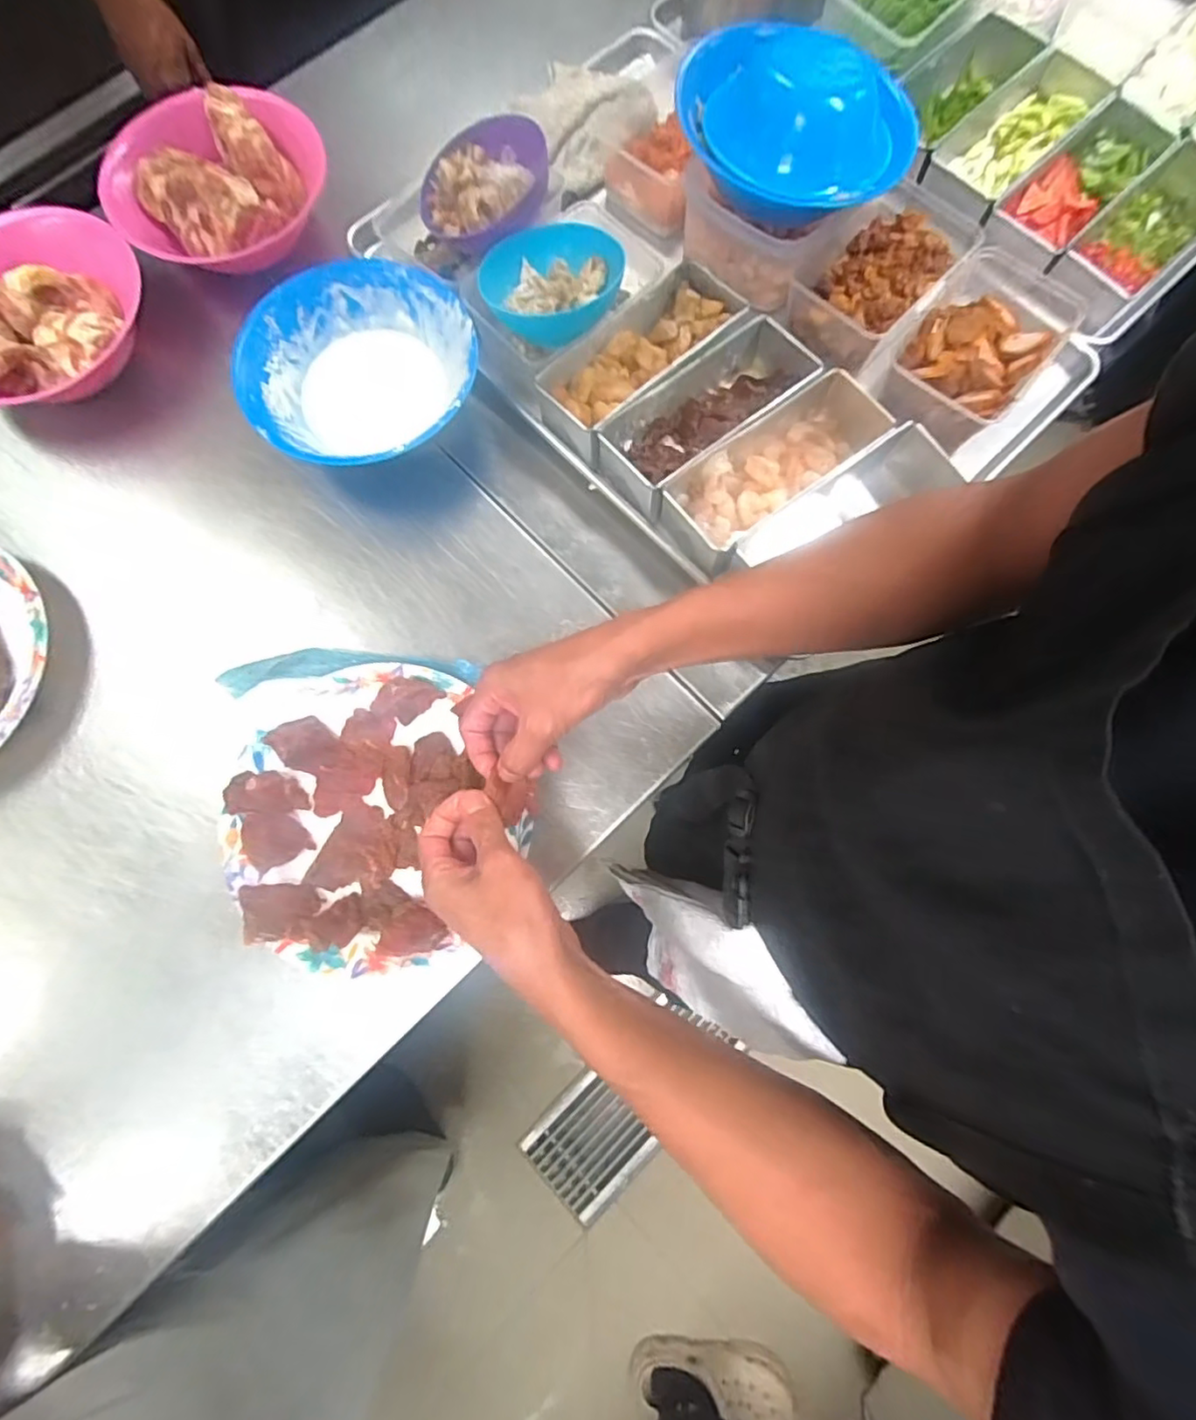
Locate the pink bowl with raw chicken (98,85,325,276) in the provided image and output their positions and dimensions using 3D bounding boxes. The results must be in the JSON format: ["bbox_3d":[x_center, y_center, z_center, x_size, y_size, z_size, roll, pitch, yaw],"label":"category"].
[{"bbox_3d":[-0.386,-0.534,0.632,0.161,0.075,0.201,24,78,5],"label":"pink bowl with raw chicken"}]

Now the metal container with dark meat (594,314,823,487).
[{"bbox_3d":[0.108,-0.285,0.599,0.226,0.061,0.089,-36,80,-7],"label":"metal container with dark meat"}]

